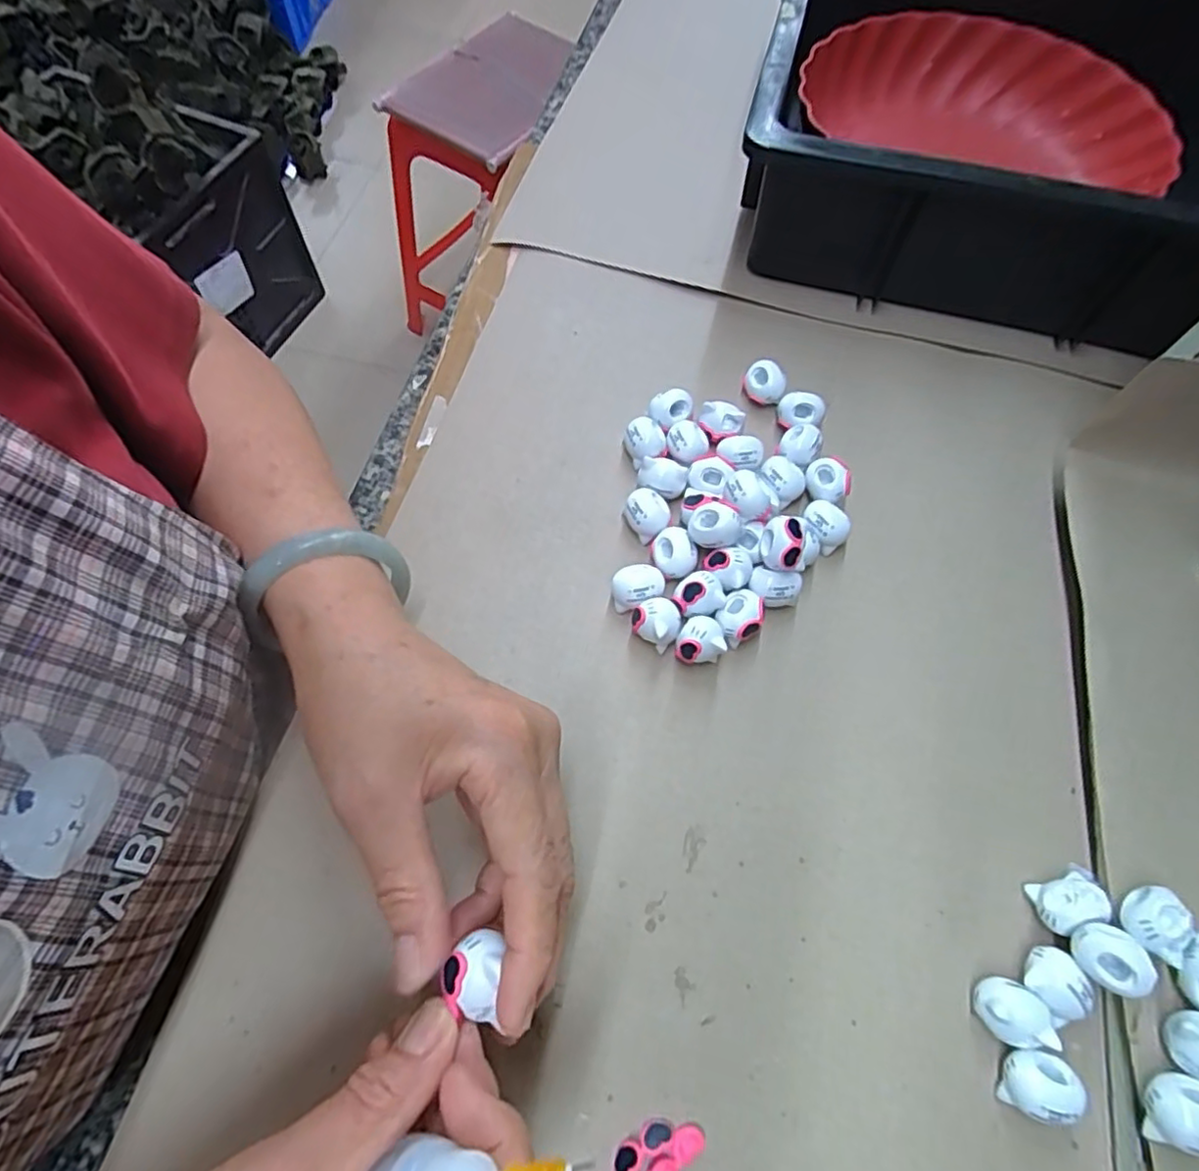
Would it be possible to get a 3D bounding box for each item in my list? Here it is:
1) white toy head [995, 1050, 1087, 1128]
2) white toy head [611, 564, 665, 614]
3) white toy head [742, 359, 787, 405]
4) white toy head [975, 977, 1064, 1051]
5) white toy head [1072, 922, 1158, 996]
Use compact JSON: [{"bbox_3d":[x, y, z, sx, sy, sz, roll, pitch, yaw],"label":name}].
[{"bbox_3d":[0.164,0.186,0.239,0.023,0.018,0.021,9,65,2],"label":"white toy head"},{"bbox_3d":[0.019,0.002,0.320,0.025,0.021,0.022,13,65,4],"label":"white toy head"},{"bbox_3d":[0.095,-0.116,0.375,0.023,0.022,0.018,22,66,8],"label":"white toy head"},{"bbox_3d":[0.159,0.165,0.249,0.024,0.020,0.021,13,65,4],"label":"white toy head"},{"bbox_3d":[0.194,0.141,0.244,0.019,0.016,0.022,15,65,5],"label":"white toy head"}]

